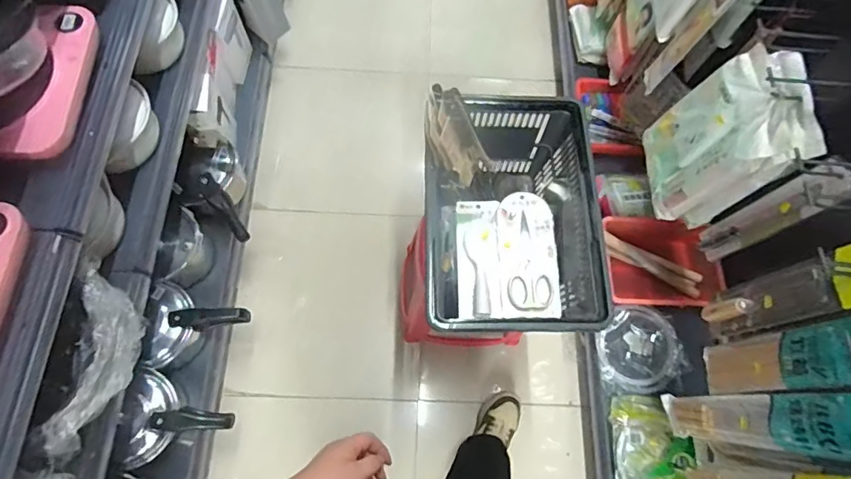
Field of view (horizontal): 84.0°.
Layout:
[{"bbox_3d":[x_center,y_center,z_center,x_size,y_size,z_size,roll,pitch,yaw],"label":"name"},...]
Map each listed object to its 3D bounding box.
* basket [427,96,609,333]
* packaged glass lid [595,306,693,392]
[{"bbox_3d":[0.158,-0.027,0.961,0.311,0.235,0.438,1,70,-2],"label":"basket"},{"bbox_3d":[0.583,0.296,1.295,0.218,0.034,0.216,1,70,-2],"label":"packaged glass lid"}]

